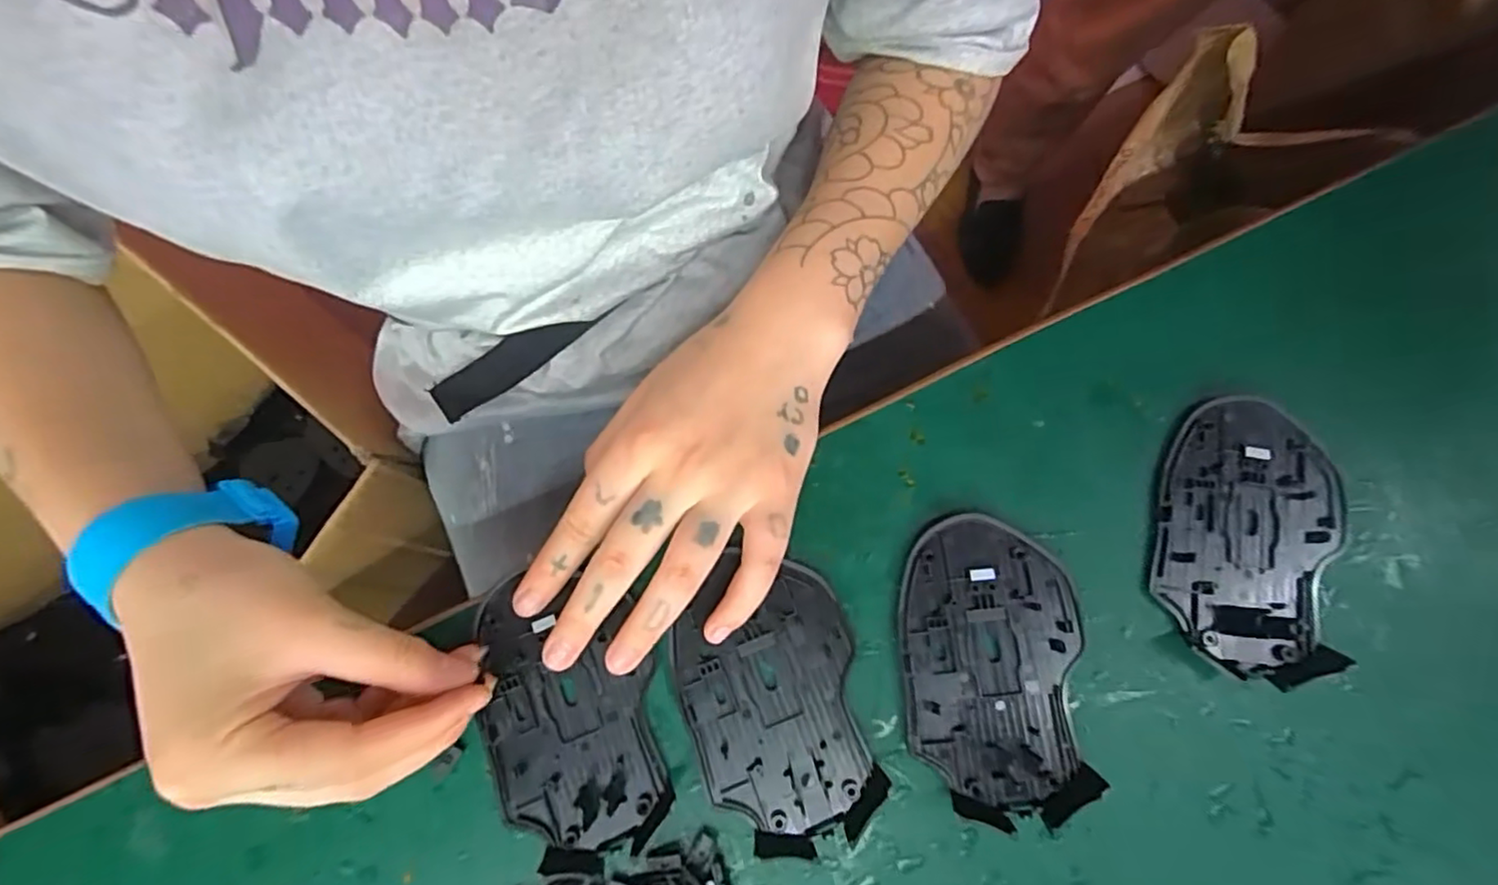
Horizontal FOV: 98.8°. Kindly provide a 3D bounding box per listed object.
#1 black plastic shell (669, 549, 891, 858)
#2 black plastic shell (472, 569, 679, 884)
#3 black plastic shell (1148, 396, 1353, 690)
[{"bbox_3d":[0.008,0.104,0.259,0.071,0.012,0.106,-12,79,-2],"label":"black plastic shell"},{"bbox_3d":[-0.073,0.110,0.259,0.069,0.010,0.107,-12,79,-1],"label":"black plastic shell"},{"bbox_3d":[0.209,0.037,0.268,0.070,0.012,0.113,16,80,4],"label":"black plastic shell"}]

